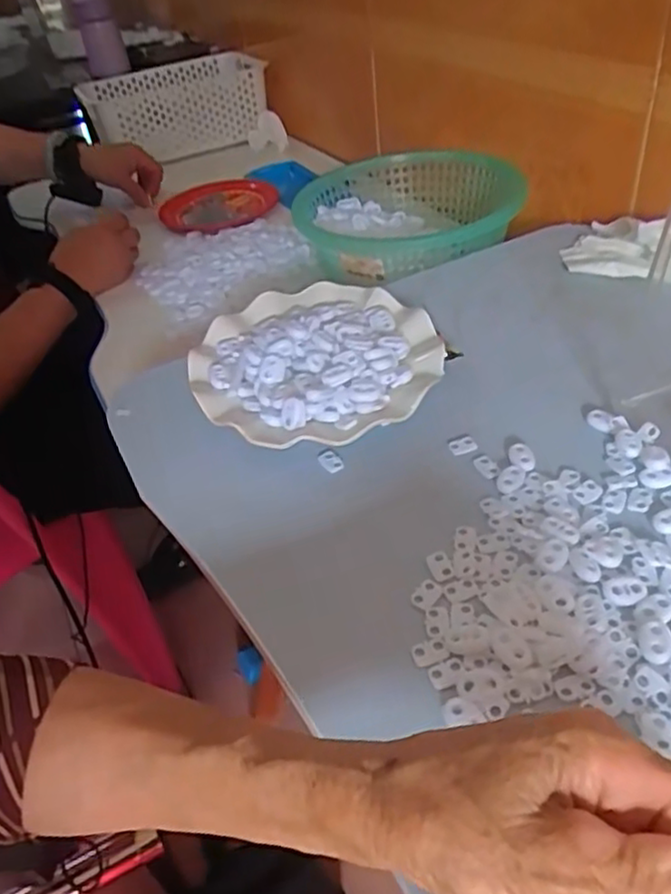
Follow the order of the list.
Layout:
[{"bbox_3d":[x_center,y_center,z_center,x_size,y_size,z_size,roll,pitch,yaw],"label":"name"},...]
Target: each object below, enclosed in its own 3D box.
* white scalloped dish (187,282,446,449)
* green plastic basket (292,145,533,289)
[{"bbox_3d":[-0.014,-0.065,0.500,0.171,0.026,0.175,-5,41,5],"label":"white scalloped dish"},{"bbox_3d":[0.077,-0.242,0.717,0.230,0.072,0.210,7,44,18],"label":"green plastic basket"}]

